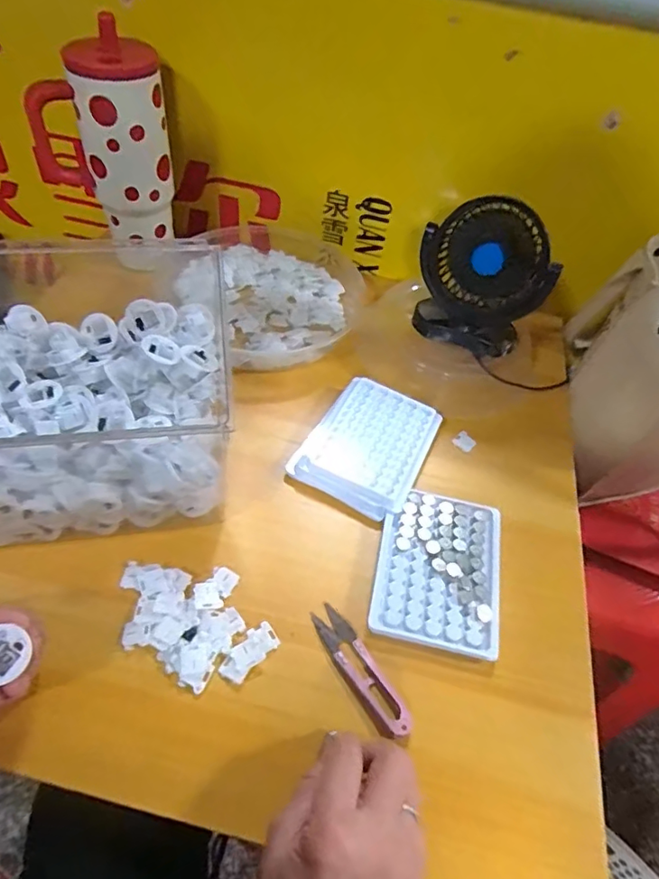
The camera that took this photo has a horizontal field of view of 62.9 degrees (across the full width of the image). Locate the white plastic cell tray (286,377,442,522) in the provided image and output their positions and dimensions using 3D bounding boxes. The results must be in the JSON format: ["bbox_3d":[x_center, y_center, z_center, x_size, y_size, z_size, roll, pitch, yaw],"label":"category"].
[{"bbox_3d":[0.037,0.005,0.503,0.106,0.019,0.135,27,54,14],"label":"white plastic cell tray"}]

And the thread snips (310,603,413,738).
[{"bbox_3d":[0.022,0.163,0.385,0.024,0.010,0.100,-26,59,-24],"label":"thread snips"}]

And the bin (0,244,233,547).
[{"bbox_3d":[-0.232,-0.042,0.432,0.335,0.142,0.225,-7,53,-13],"label":"bin"}]

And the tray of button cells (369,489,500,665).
[{"bbox_3d":[0.088,0.103,0.435,0.097,0.011,0.127,13,52,3],"label":"tray of button cells"}]

